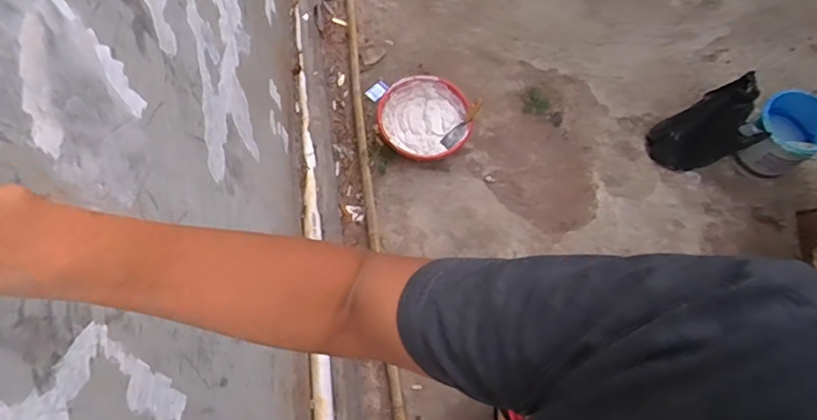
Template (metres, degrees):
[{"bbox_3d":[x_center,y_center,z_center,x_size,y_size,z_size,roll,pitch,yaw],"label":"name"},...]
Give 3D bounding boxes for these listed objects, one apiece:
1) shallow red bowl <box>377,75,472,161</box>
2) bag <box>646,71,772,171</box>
[{"bbox_3d":[0.042,-0.256,1.583,0.249,0.081,0.241,0,71,0],"label":"shallow red bowl"},{"bbox_3d":[0.816,-0.213,1.526,0.221,0.258,0.151,-13,72,-4],"label":"bag"}]

